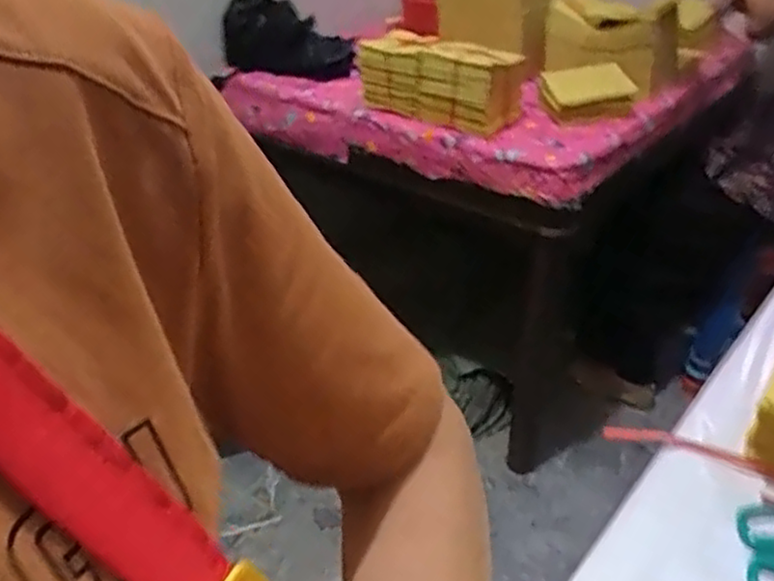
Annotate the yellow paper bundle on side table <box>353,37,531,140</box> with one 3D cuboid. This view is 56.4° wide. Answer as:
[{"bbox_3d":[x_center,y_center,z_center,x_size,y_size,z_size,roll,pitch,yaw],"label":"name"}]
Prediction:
[{"bbox_3d":[0.086,-0.425,1.461,0.369,0.135,0.103,25,42,35],"label":"yellow paper bundle on side table"}]

